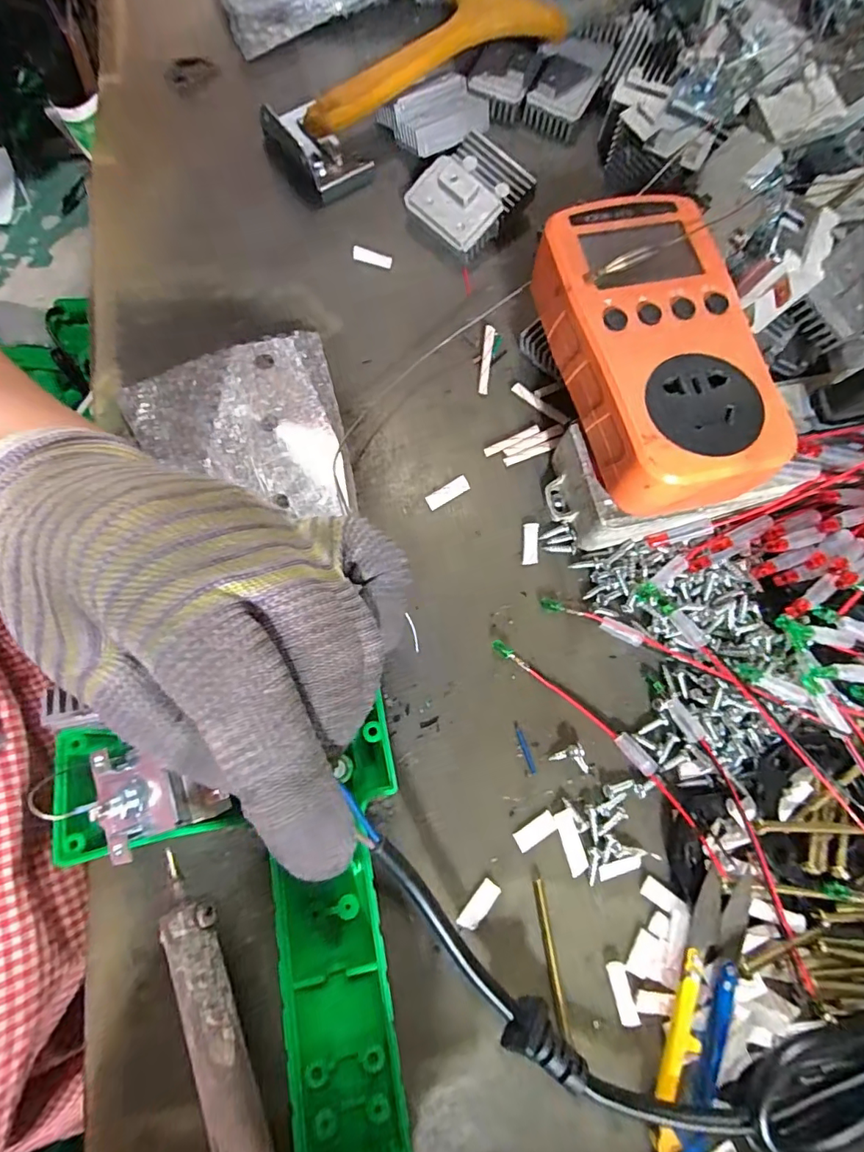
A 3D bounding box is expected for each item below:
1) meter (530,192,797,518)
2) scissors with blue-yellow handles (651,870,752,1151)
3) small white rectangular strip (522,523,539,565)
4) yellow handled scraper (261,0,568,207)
[{"bbox_3d":[0.088,-0.090,0.195,0.071,0.029,0.128,-16,77,-6],"label":"meter"},{"bbox_3d":[0.100,0.162,0.184,0.024,0.011,0.094,16,76,2],"label":"scissors with blue-yellow handles"},{"bbox_3d":[0.046,-0.015,0.230,0.007,0.004,0.019,3,76,-1],"label":"small white rectangular strip"},{"bbox_3d":[-0.016,-0.275,0.274,0.172,0.024,0.063,-41,81,-11],"label":"yellow handled scraper"}]

